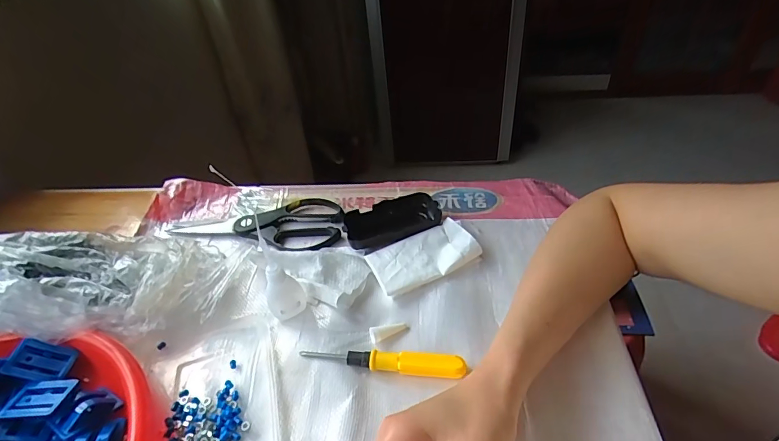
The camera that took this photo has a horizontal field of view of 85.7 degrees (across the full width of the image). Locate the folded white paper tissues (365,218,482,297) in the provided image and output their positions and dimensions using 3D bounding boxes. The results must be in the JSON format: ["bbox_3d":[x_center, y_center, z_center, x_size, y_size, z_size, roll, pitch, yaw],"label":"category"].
[{"bbox_3d":[0.037,0.039,0.450,0.112,0.020,0.058,-23,44,-18],"label":"folded white paper tissues"}]

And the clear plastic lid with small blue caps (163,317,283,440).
[{"bbox_3d":[-0.139,0.156,0.347,0.091,0.009,0.162,-13,41,-7],"label":"clear plastic lid with small blue caps"}]

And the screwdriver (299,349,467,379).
[{"bbox_3d":[-0.007,0.122,0.366,0.142,0.015,0.014,2,42,9],"label":"screwdriver"}]

